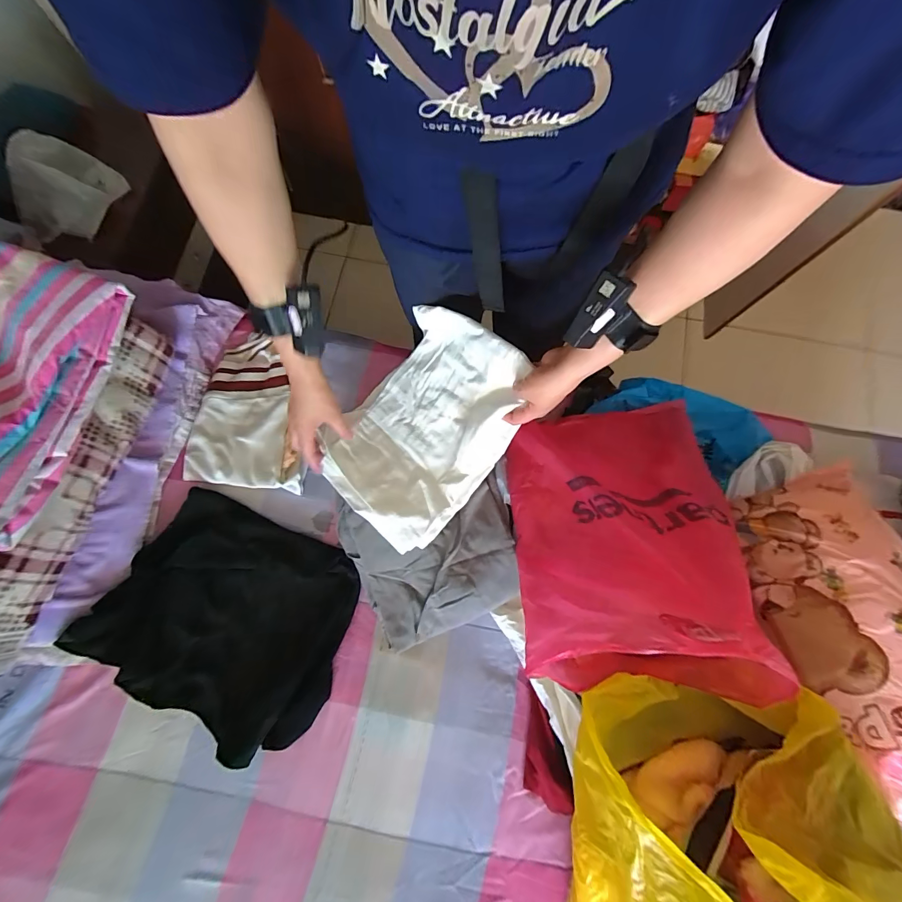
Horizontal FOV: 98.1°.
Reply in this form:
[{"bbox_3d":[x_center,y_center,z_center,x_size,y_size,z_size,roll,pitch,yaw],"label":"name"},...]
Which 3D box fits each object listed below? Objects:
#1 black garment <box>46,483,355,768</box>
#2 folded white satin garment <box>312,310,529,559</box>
[{"bbox_3d":[-0.366,0.273,0.641,0.382,0.060,0.323,23,81,4],"label":"black garment"},{"bbox_3d":[-0.047,-0.037,0.593,0.242,0.149,0.313,42,82,7],"label":"folded white satin garment"}]

